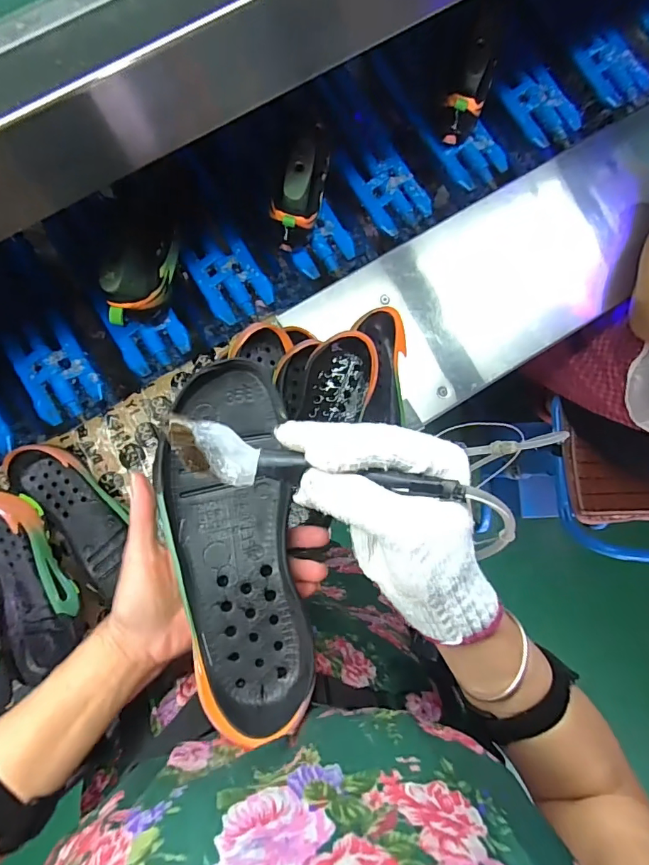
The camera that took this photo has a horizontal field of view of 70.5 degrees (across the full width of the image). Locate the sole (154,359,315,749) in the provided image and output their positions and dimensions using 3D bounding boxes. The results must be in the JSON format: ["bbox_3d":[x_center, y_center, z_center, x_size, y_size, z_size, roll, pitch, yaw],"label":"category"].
[{"bbox_3d":[-0.063,0.072,0.314,0.086,0.038,0.237,-8,82,-3],"label":"sole"}]

